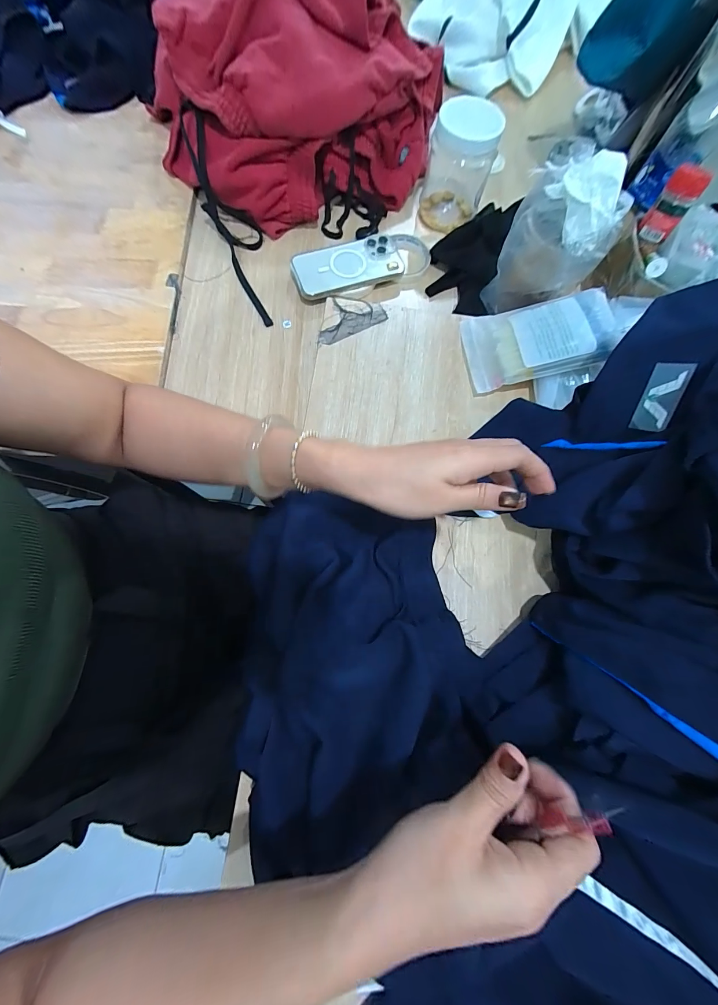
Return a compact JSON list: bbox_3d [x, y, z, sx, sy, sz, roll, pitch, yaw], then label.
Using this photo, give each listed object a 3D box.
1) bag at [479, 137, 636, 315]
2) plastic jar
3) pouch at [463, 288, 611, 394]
[{"bbox_3d":[0.230,-0.302,0.408,0.114,0.171,0.068,32,76,5],"label":"bag"},{"bbox_3d":[0.153,-0.519,0.515,0.096,0.119,0.109,8,75,-2],"label":"plastic jar"},{"bbox_3d":[0.224,-0.208,0.430,0.166,0.016,0.108,-10,71,15],"label":"pouch"}]

